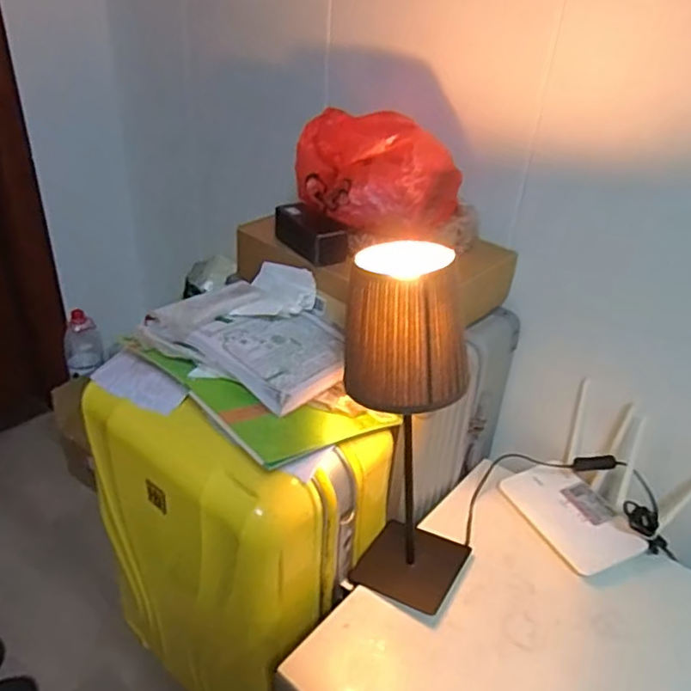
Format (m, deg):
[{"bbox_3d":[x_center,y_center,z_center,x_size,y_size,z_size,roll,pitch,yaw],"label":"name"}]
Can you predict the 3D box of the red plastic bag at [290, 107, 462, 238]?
[{"bbox_3d":[0.046,-0.261,0.904,0.226,0.130,0.170,4,33,0],"label":"red plastic bag"}]

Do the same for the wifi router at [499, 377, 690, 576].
[{"bbox_3d":[0.385,0.193,0.936,0.193,0.175,0.209,-17,38,-29],"label":"wifi router"}]

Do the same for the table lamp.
[{"bbox_3d":[0.084,0.112,0.765,0.169,0.460,0.121,18,35,21],"label":"table lamp"}]

